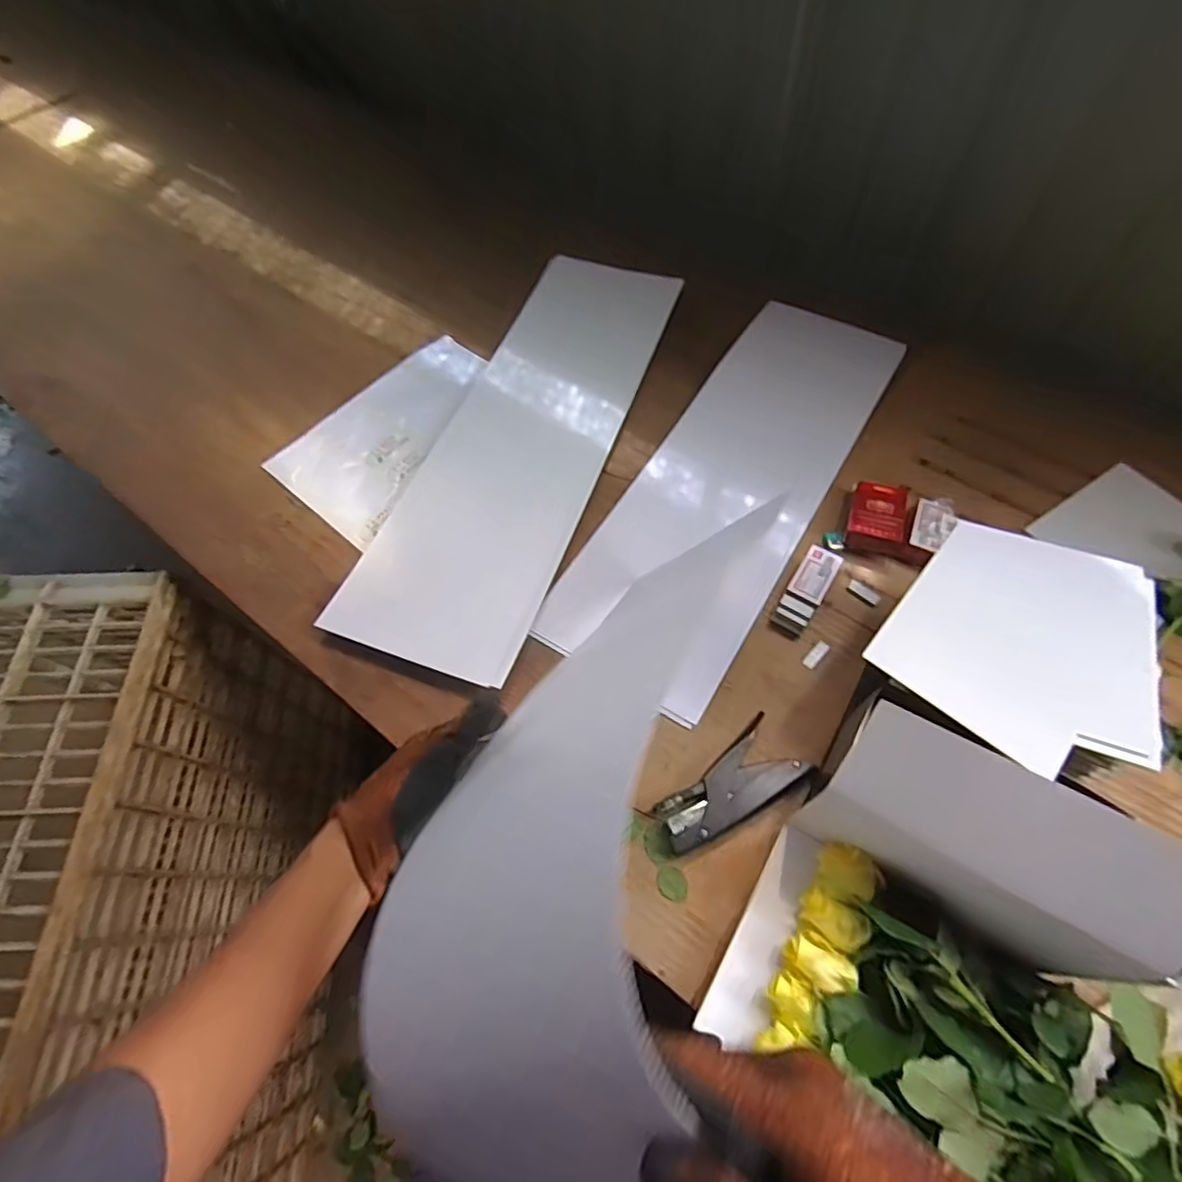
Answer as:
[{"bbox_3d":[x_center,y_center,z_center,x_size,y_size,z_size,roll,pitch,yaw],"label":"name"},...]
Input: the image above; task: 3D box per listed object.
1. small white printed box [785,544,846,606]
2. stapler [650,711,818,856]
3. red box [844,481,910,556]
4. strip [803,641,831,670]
[{"bbox_3d":[0.251,-0.018,0.675,0.038,0.009,0.074,30,69,17],"label":"small white printed box"},{"bbox_3d":[0.131,0.186,0.561,0.144,0.023,0.069,-36,67,-14],"label":"stapler"},{"bbox_3d":[0.329,-0.087,0.697,0.059,0.032,0.088,17,66,12],"label":"red box"},{"bbox_3d":[0.239,0.067,0.642,0.014,0.004,0.036,39,72,20],"label":"strip"}]

